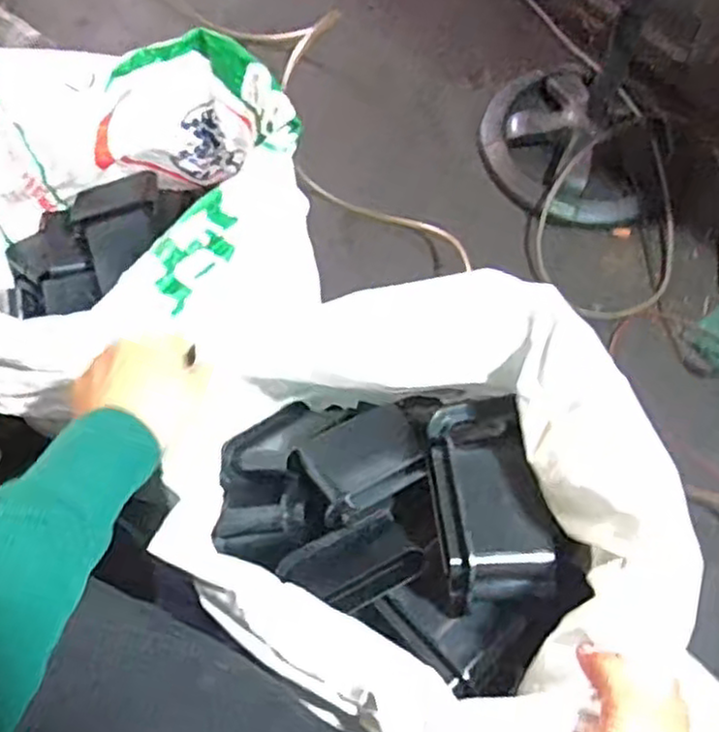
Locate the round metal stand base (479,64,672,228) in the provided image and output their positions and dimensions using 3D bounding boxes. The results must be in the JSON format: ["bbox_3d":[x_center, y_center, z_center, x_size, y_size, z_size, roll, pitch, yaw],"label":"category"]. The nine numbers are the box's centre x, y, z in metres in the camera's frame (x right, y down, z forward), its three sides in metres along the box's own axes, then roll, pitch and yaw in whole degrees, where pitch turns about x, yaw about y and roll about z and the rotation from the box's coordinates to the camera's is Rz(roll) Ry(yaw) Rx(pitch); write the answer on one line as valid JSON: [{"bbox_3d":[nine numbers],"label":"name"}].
[{"bbox_3d":[0.415,-0.434,1.377,0.366,0.095,0.370,0,65,0],"label":"round metal stand base"}]

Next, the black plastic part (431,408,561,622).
[{"bbox_3d":[0.097,0.101,0.578,0.106,0.052,0.158,-5,65,-3],"label":"black plastic part"}]

